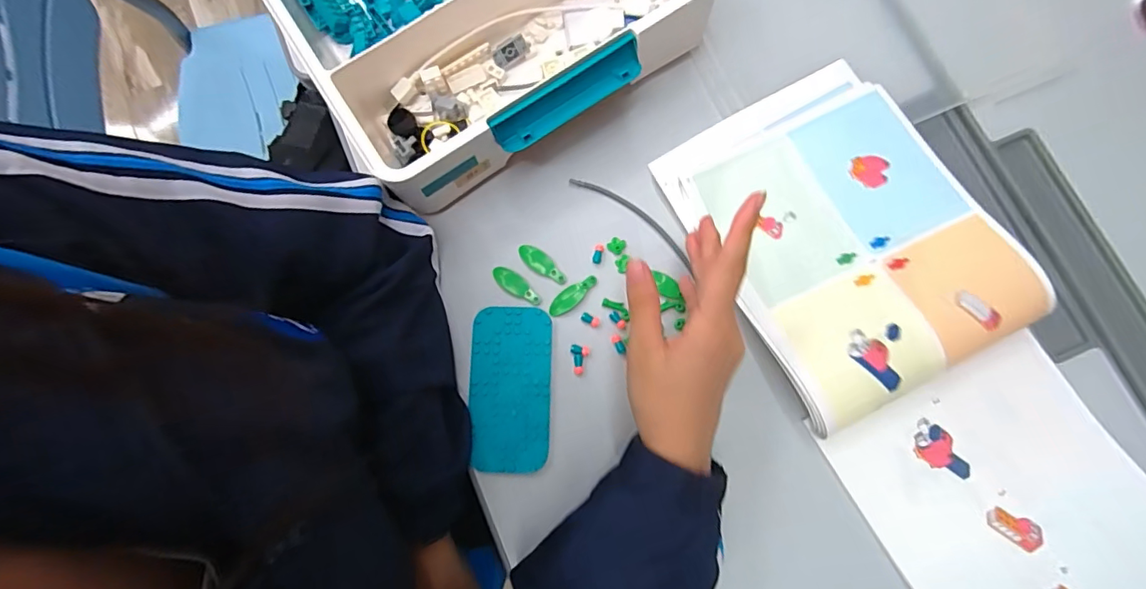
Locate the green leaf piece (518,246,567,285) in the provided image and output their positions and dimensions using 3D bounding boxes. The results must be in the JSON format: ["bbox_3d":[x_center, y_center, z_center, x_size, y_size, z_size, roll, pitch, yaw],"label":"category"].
[{"bbox_3d":[-0.025,-0.025,0.413,0.047,0.004,0.017,32,81,6],"label":"green leaf piece"}]

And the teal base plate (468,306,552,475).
[{"bbox_3d":[-0.049,0.073,0.389,0.062,0.004,0.125,1,79,0],"label":"teal base plate"}]

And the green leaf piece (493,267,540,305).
[{"bbox_3d":[-0.045,-0.008,0.406,0.045,0.004,0.017,35,81,6],"label":"green leaf piece"}]

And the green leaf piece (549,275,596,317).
[{"bbox_3d":[0.000,0.000,0.404,0.046,0.004,0.016,-41,82,-7],"label":"green leaf piece"}]

